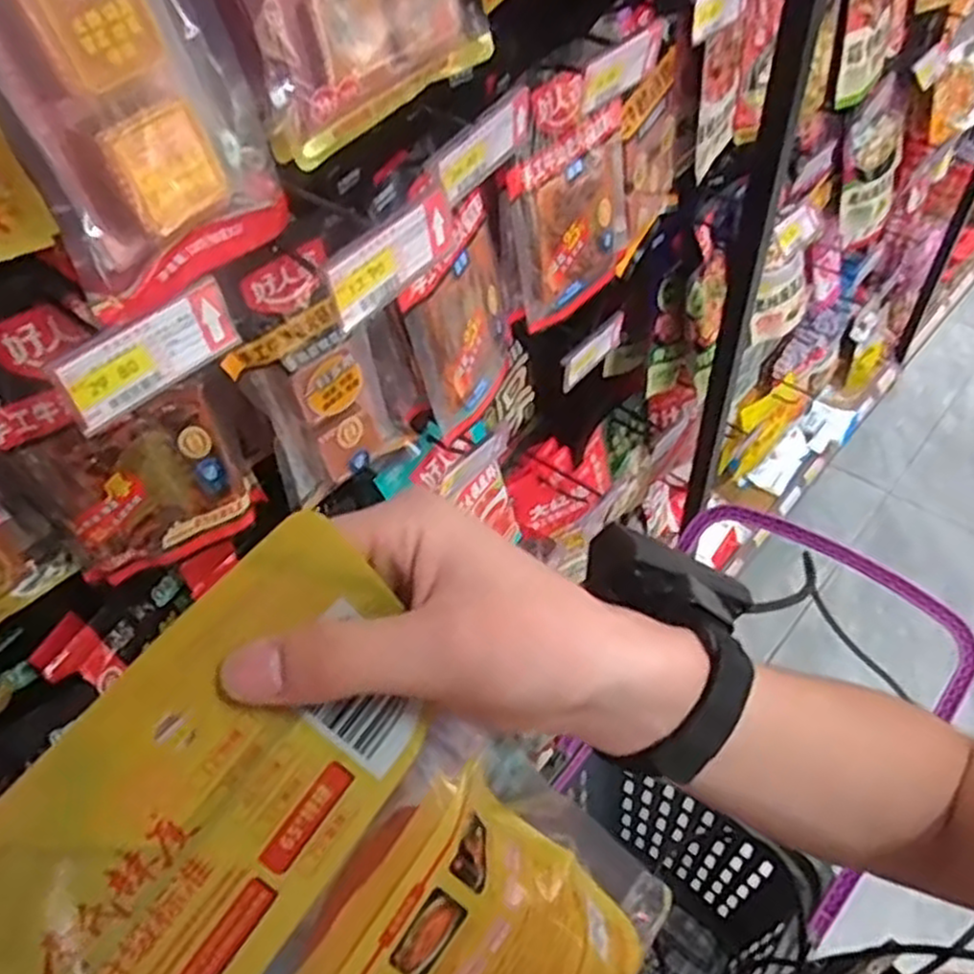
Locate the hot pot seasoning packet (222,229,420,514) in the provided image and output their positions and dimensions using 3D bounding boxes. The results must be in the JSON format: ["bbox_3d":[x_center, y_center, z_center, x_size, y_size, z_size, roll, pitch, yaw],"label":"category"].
[{"bbox_3d":[-0.129,-0.083,0.601,0.115,0.212,0.029,-31,53,-19],"label":"hot pot seasoning packet"}]

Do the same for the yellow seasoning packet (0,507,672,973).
[{"bbox_3d":[-0.032,0.125,0.236,0.127,0.208,0.033,-50,21,-24],"label":"yellow seasoning packet"}]

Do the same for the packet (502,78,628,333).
[{"bbox_3d":[0.083,-0.280,0.735,0.020,0.206,0.168,26,56,37],"label":"packet"}]

